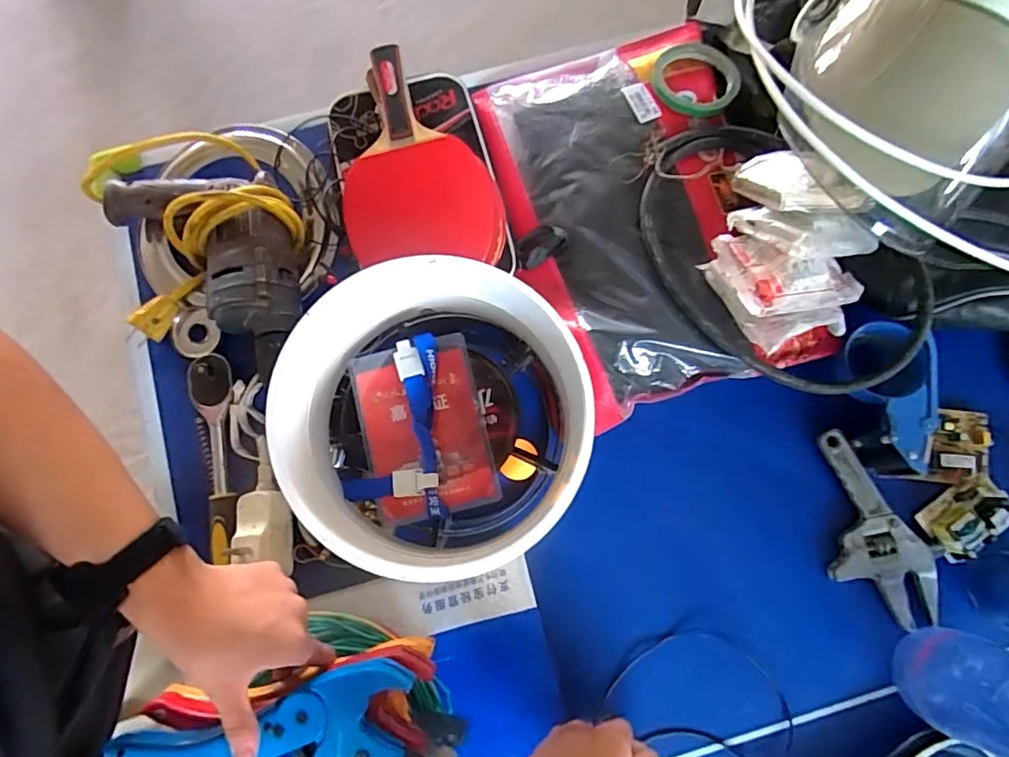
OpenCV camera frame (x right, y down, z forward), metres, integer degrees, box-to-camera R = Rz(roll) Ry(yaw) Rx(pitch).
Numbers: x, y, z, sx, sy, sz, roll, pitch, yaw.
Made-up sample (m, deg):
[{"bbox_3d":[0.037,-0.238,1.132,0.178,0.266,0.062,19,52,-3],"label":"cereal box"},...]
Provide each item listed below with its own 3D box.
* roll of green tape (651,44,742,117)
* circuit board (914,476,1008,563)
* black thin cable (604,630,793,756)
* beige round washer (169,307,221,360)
[{"bbox_3d":[0.207,-0.327,0.604,0.096,0.013,0.091,0,79,0],"label":"roll of green tape"},{"bbox_3d":[0.462,0.135,0.550,0.087,0.029,0.056,-36,81,-6],"label":"circuit board"},{"bbox_3d":[0.186,0.296,0.524,0.180,0.024,0.105,12,80,2],"label":"black thin cable"},{"bbox_3d":[-0.322,-0.048,0.583,0.043,0.015,0.051,16,79,-22],"label":"beige round washer"}]

